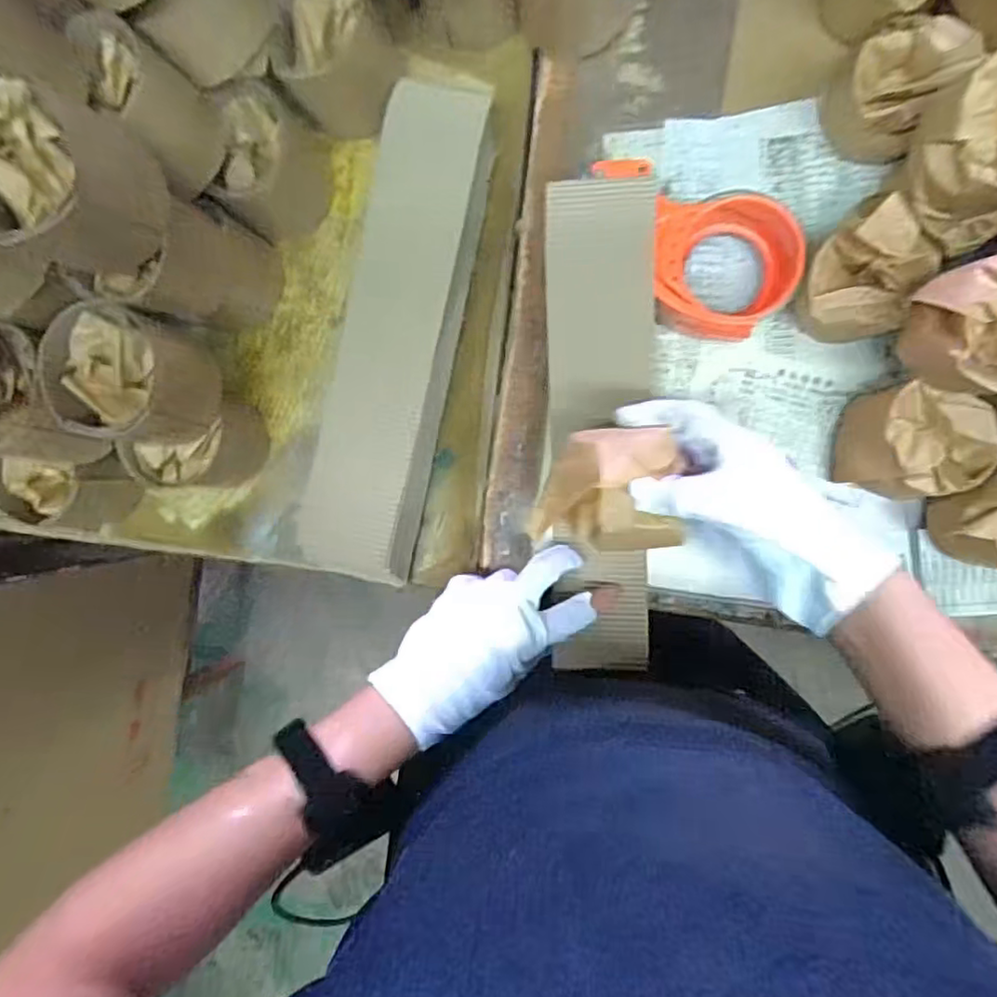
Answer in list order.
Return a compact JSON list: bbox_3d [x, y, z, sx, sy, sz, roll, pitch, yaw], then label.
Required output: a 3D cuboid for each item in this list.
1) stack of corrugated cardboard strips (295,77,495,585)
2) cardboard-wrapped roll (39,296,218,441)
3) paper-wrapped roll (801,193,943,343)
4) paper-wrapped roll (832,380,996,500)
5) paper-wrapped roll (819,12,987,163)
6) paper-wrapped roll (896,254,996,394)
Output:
[{"bbox_3d":[-0.075,-0.116,0.465,0.076,0.063,0.342,12,94,7],"label":"stack of corrugated cardboard strips"},{"bbox_3d":[-0.241,-0.078,0.420,0.079,0.073,0.085,11,94,7],"label":"cardboard-wrapped roll"},{"bbox_3d":[0.240,-0.145,0.417,0.066,0.076,0.077,27,95,6],"label":"paper-wrapped roll"},{"bbox_3d":[0.280,-0.037,0.424,0.083,0.063,0.070,3,93,8],"label":"paper-wrapped roll"},{"bbox_3d":[0.258,-0.273,0.415,0.068,0.065,0.067,0,92,8],"label":"paper-wrapped roll"},{"bbox_3d":[0.288,-0.098,0.365,0.075,0.056,0.071,0,92,8],"label":"paper-wrapped roll"}]

